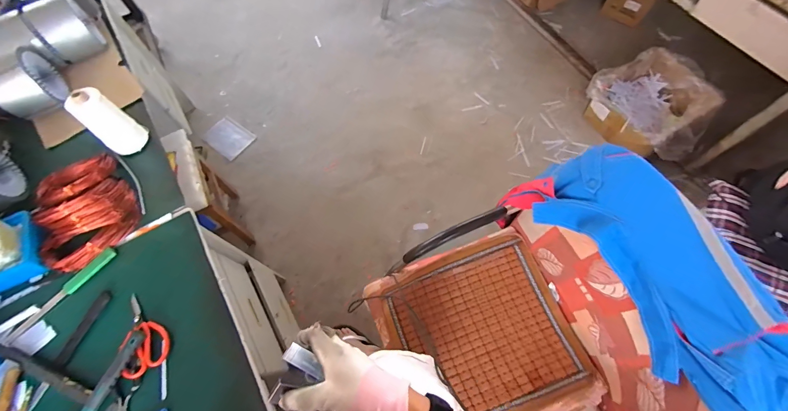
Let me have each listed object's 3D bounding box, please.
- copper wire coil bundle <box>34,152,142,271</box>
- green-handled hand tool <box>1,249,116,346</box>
[{"bbox_3d":[-0.686,-0.001,0.743,0.180,0.065,0.261,-25,67,-7],"label":"copper wire coil bundle"},{"bbox_3d":[-0.687,0.183,0.697,0.019,0.017,0.235,36,73,17],"label":"green-handled hand tool"}]

